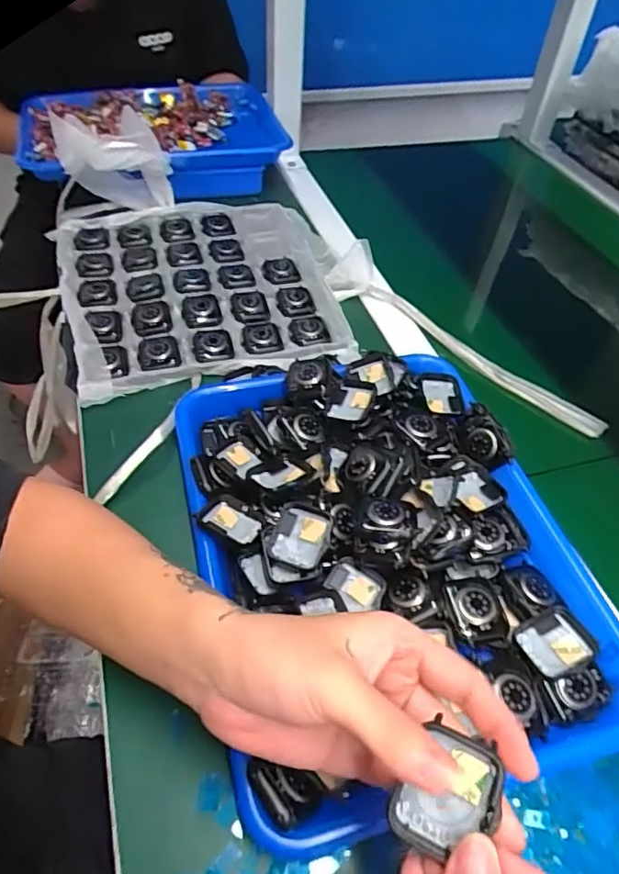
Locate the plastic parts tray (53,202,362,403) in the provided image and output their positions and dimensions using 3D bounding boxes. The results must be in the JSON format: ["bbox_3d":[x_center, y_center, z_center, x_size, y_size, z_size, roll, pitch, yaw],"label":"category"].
[{"bbox_3d":[-0.125,-0.170,0.627,0.289,0.020,0.328,-8,49,-10],"label":"plastic parts tray"}]

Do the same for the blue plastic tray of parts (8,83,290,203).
[{"bbox_3d":[-0.224,-0.448,0.826,0.357,0.076,0.296,-10,50,-11],"label":"blue plastic tray of parts"}]

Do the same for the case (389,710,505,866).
[{"bbox_3d":[0.055,0.142,0.222,0.035,0.012,0.046,27,81,11],"label":"case"}]

